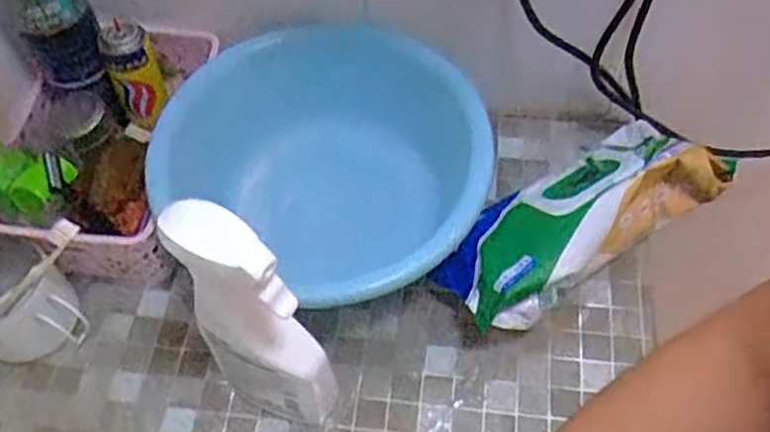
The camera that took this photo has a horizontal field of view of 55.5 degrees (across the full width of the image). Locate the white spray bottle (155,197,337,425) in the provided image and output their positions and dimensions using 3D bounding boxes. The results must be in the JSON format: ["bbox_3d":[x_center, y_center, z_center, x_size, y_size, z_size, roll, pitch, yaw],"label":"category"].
[{"bbox_3d":[-0.090,0.083,0.514,0.094,0.251,0.045,26,62,18],"label":"white spray bottle"}]

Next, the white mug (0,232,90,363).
[{"bbox_3d":[-0.303,0.078,0.618,0.085,0.105,0.090,30,63,20],"label":"white mug"}]

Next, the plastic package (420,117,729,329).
[{"bbox_3d":[0.166,0.001,0.634,0.253,0.103,0.103,-31,61,-16],"label":"plastic package"}]

